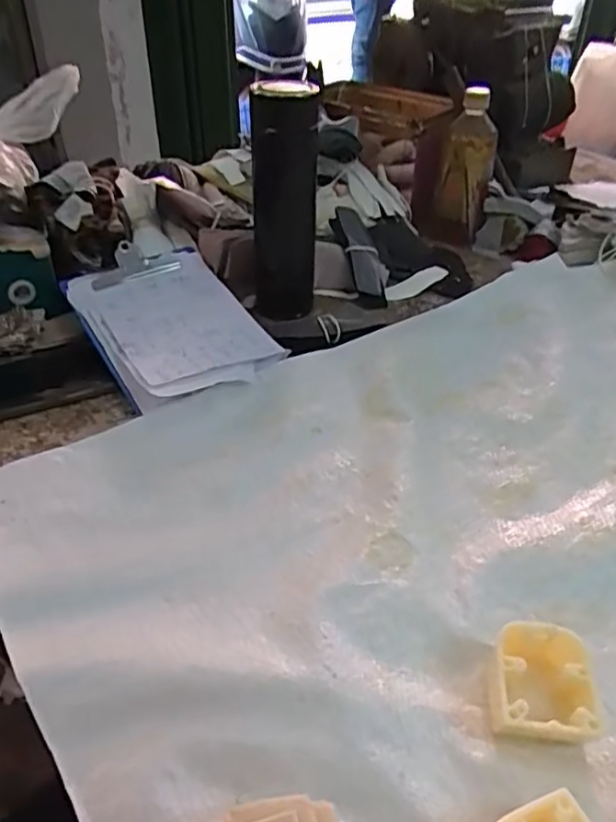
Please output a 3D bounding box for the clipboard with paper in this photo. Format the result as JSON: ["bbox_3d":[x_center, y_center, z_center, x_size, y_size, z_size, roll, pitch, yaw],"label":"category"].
[{"bbox_3d":[-0.130,-0.087,0.603,0.146,0.021,0.203,-24,52,-26],"label":"clipboard with paper"}]

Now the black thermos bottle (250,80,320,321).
[{"bbox_3d":[-0.024,-0.212,0.669,0.067,0.229,0.071,-1,37,-2],"label":"black thermos bottle"}]

